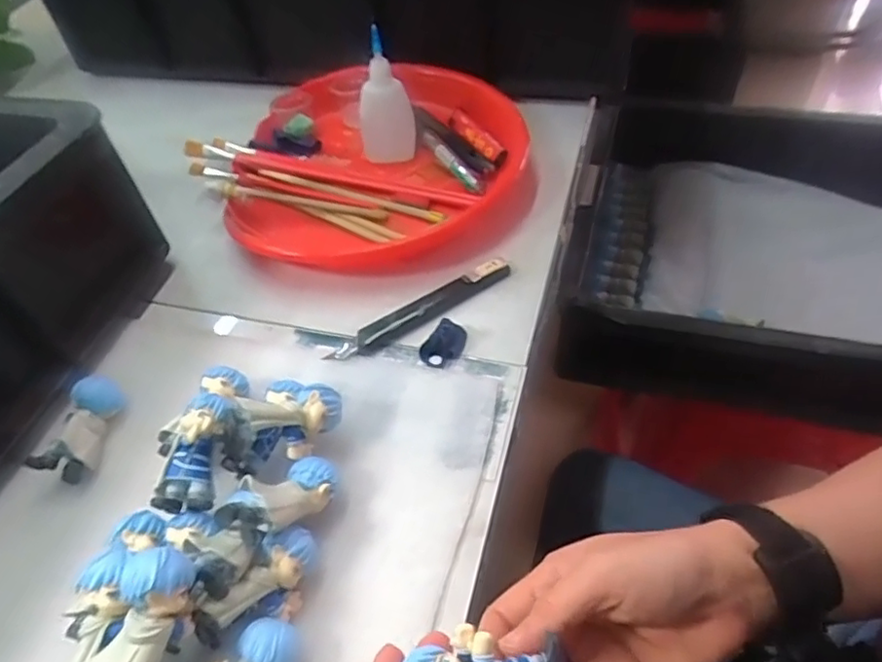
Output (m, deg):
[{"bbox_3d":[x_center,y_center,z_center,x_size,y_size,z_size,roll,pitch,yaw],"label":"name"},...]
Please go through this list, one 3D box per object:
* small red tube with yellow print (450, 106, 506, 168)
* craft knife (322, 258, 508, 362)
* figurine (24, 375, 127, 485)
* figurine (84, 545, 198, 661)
[{"bbox_3d":[0.029,-0.166,0.528,0.016,0.011,0.086,-25,50,-16],"label":"small red tube with yellow print"},{"bbox_3d":[-0.012,-0.015,0.415,0.135,0.009,0.019,-28,51,-18],"label":"craft knife"},{"bbox_3d":[-0.209,0.054,0.361,0.026,0.024,0.061,2,48,7],"label":"figurine"},{"bbox_3d":[-0.121,0.122,0.253,0.027,0.031,0.064,14,69,16],"label":"figurine"}]

